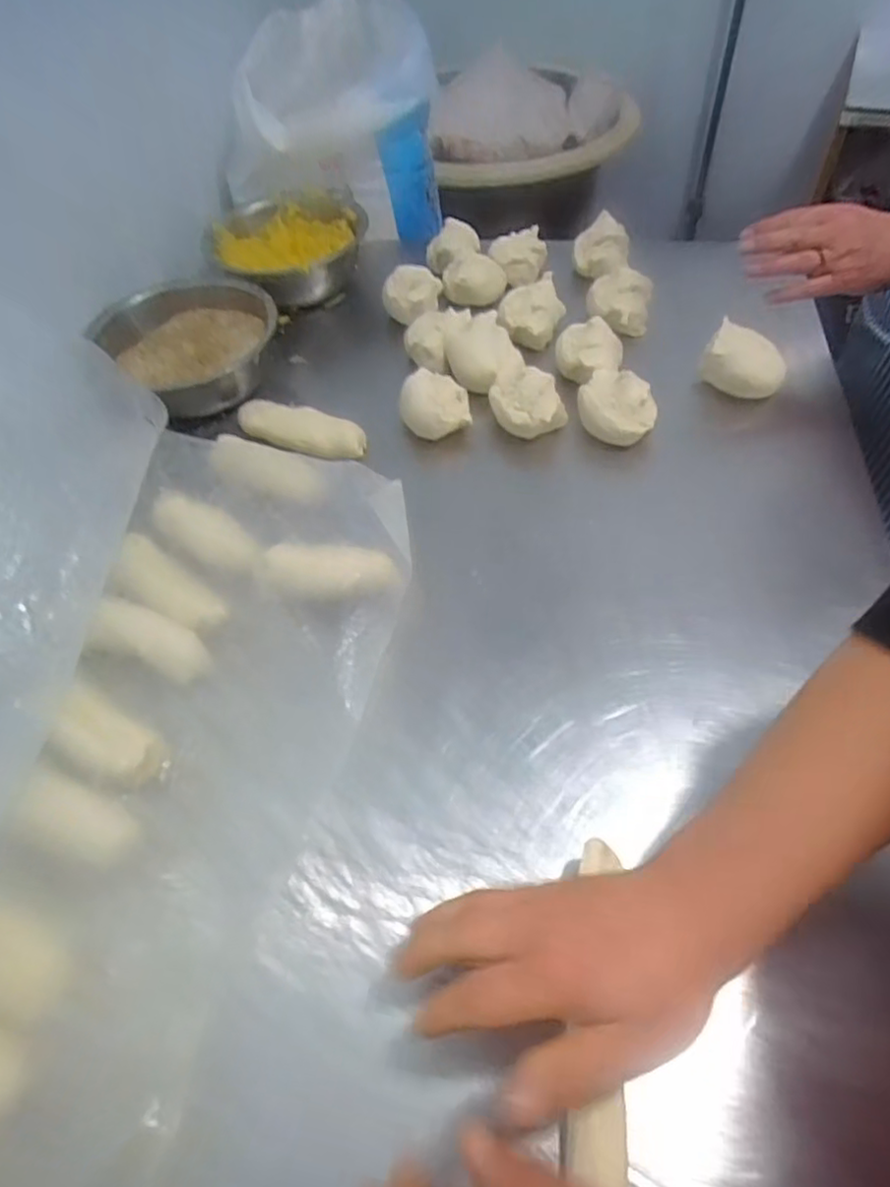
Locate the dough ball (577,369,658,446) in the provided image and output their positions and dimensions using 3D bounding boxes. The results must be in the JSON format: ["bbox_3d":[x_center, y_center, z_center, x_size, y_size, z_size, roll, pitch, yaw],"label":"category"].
[{"bbox_3d":[0.167,-0.182,0.650,0.075,0.051,0.057,7,55,9],"label":"dough ball"}]

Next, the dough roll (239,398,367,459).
[{"bbox_3d":[-0.148,-0.166,0.671,0.142,0.027,0.044,20,58,18],"label":"dough roll"}]

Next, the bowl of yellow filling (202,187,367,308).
[{"bbox_3d":[-0.187,-0.436,0.848,0.201,0.063,0.171,-22,56,-11],"label":"bowl of yellow filling"}]

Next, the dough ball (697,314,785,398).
[{"bbox_3d":[0.294,-0.228,0.671,0.084,0.050,0.048,21,59,18],"label":"dough ball"}]

